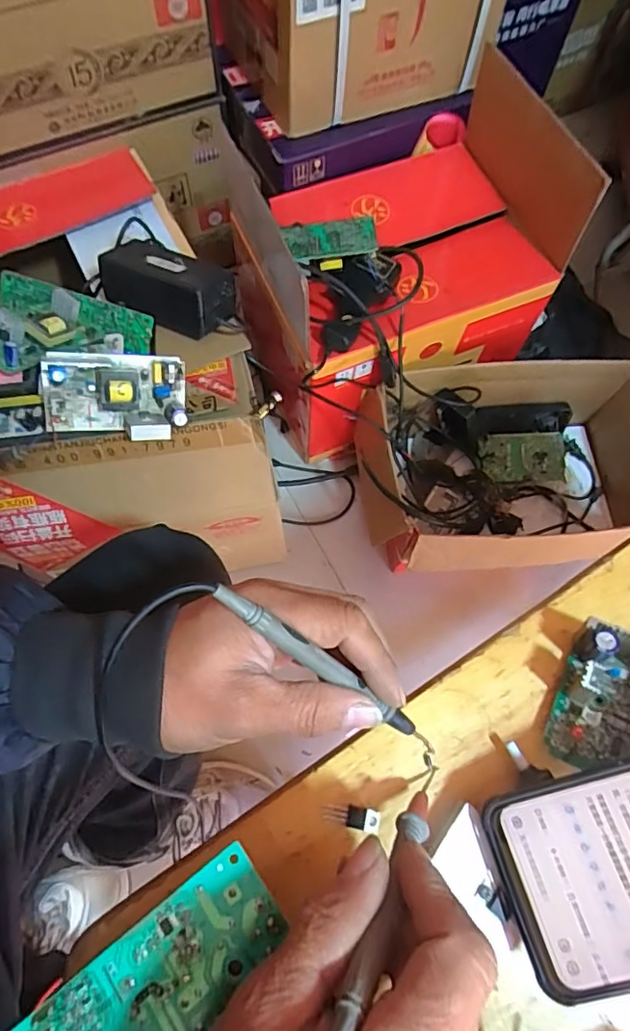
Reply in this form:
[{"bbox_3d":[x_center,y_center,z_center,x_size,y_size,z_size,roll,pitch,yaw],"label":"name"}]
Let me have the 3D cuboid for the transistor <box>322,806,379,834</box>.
[{"bbox_3d":[0.018,0.150,0.274,0.028,0.004,0.010,9,70,2],"label":"transistor"}]

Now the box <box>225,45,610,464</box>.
[{"bbox_3d":[0.116,-0.346,0.828,0.390,0.389,0.324,-16,71,-7],"label":"box"}]

